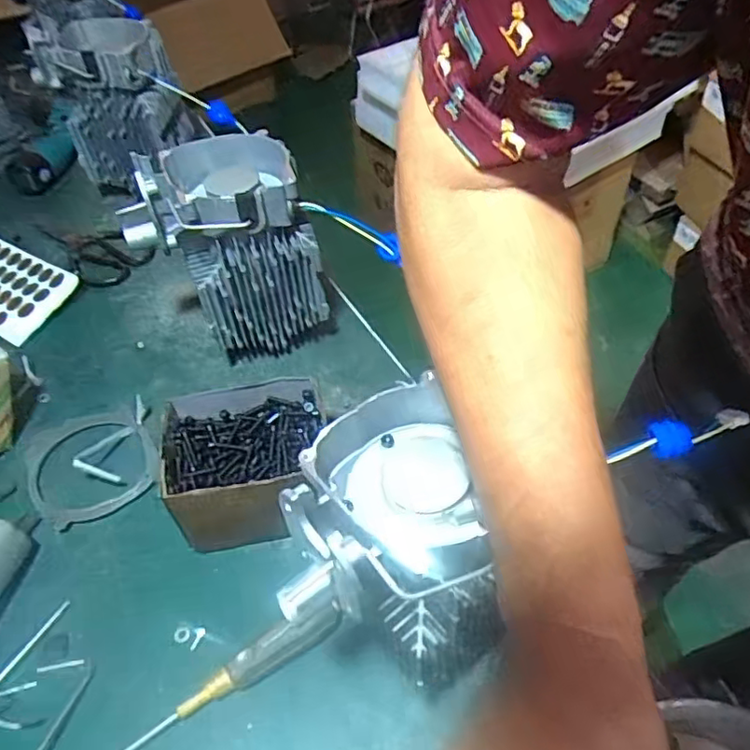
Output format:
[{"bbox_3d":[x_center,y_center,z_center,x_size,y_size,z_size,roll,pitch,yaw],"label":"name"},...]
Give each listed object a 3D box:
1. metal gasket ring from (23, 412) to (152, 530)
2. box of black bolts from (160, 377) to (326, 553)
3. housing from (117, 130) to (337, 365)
[{"bbox_3d":[-0.272,0.084,0.599,0.110,0.011,0.117,1,53,-1],"label":"metal gasket ring"},{"bbox_3d":[-0.110,0.076,0.545,0.131,0.088,0.110,-6,49,-6],"label":"box of black bolts"},{"bbox_3d":[-0.141,-0.115,0.630,0.169,0.208,0.111,-13,51,-12],"label":"housing"}]

